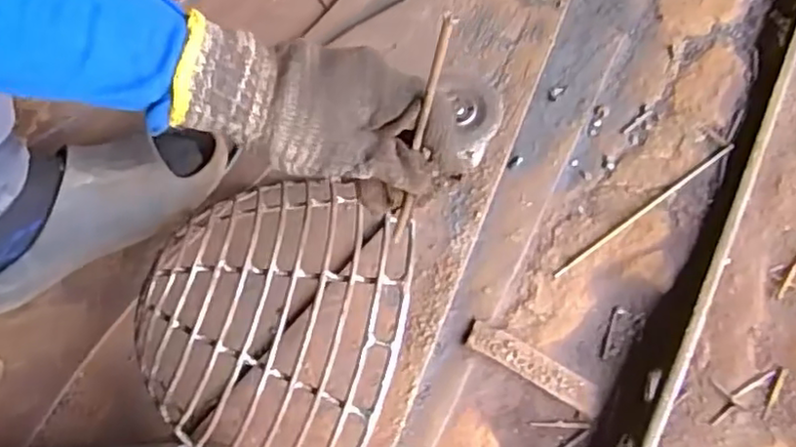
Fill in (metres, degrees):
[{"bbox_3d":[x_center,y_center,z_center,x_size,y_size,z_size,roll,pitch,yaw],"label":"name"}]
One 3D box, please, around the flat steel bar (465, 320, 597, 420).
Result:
[{"bbox_3d":[0.122,0.128,0.578,0.130,0.012,0.030,31,74,-4],"label":"flat steel bar"}]

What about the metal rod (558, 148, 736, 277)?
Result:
[{"bbox_3d":[0.239,-0.014,0.625,0.226,0.005,0.007,-34,73,-9],"label":"metal rod"}]

